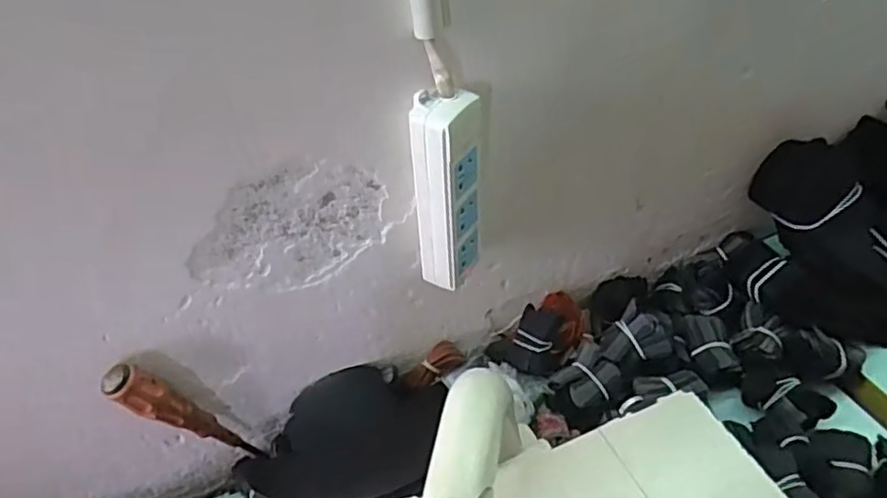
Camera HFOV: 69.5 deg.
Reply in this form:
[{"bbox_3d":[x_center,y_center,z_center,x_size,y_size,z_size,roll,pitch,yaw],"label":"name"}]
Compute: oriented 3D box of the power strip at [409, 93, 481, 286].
[{"bbox_3d":[0.004,-0.047,0.513,0.039,0.162,0.062,17,50,23],"label":"power strip"}]

